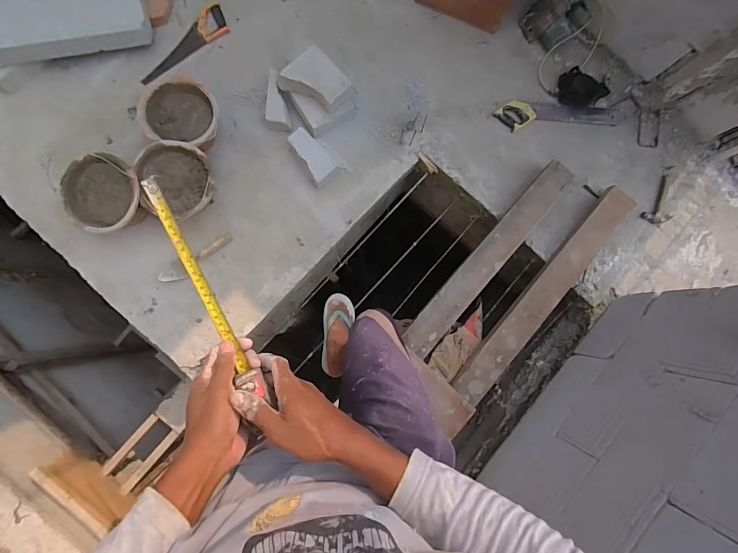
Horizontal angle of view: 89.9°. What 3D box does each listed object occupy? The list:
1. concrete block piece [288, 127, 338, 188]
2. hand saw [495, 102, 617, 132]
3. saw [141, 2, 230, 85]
[{"bbox_3d":[-0.213,-0.442,1.374,0.110,0.062,0.209,-41,89,-7],"label":"concrete block piece"},{"bbox_3d":[0.757,-0.635,1.473,0.499,0.021,0.112,1,85,-4],"label":"hand saw"},{"bbox_3d":[-0.716,-0.894,1.414,0.396,0.020,0.124,-36,88,-7],"label":"saw"}]

